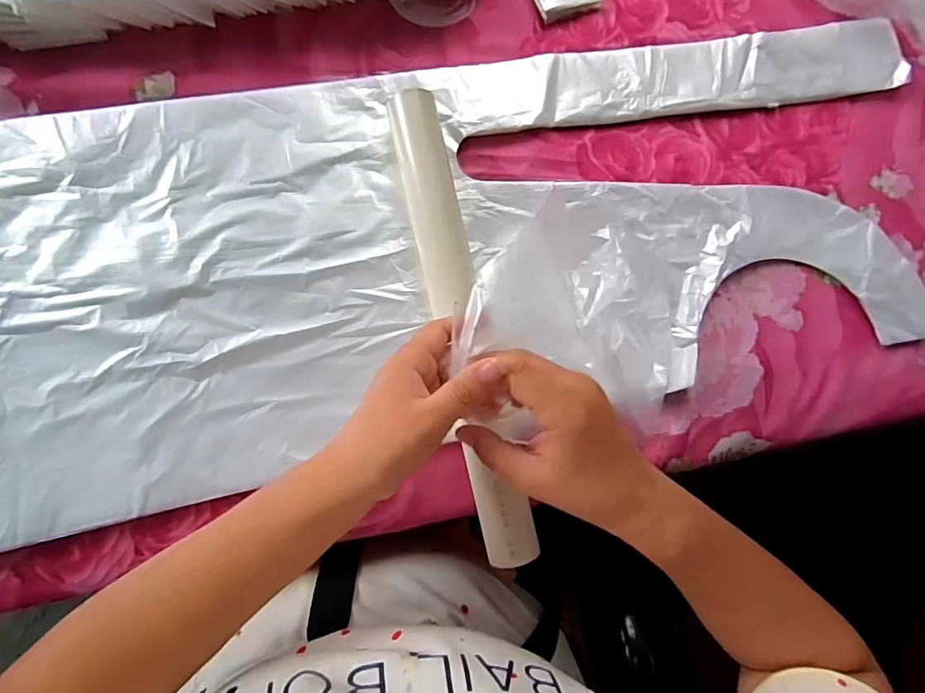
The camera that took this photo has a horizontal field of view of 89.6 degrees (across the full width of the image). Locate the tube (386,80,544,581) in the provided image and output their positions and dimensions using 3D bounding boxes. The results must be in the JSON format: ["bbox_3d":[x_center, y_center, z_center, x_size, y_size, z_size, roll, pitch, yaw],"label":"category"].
[{"bbox_3d":[-0.001,-0.019,0.355,0.041,0.029,0.358,-12,86,-3],"label":"tube"}]

